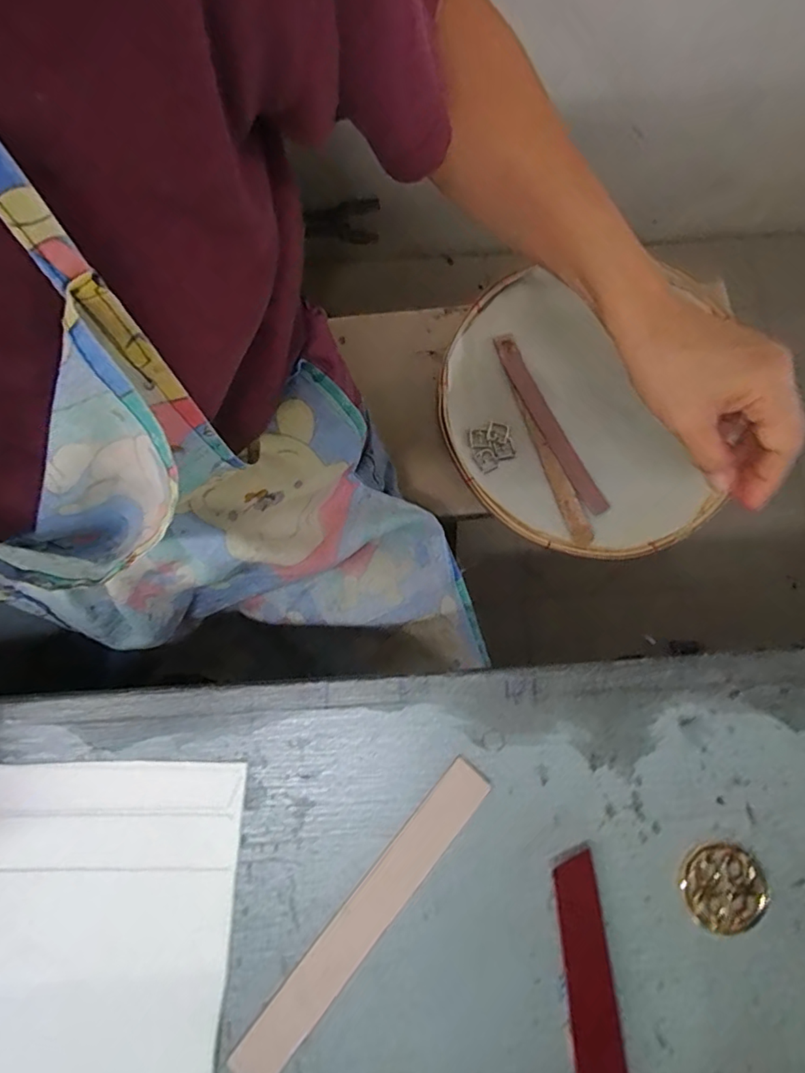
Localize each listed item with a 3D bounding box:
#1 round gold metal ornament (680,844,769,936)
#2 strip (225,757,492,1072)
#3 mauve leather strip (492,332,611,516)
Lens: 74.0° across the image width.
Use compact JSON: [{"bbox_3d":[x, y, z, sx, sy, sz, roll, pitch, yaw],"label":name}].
[{"bbox_3d":[0.176,0.194,0.294,0.041,0.010,0.043,0,79,0],"label":"round gold metal ornament"},{"bbox_3d":[-0.021,0.209,0.293,0.027,0.005,0.191,40,81,7],"label":"strip"},{"bbox_3d":[0.160,-0.124,0.591,0.027,0.008,0.224,-27,82,-5],"label":"mauve leather strip"}]

